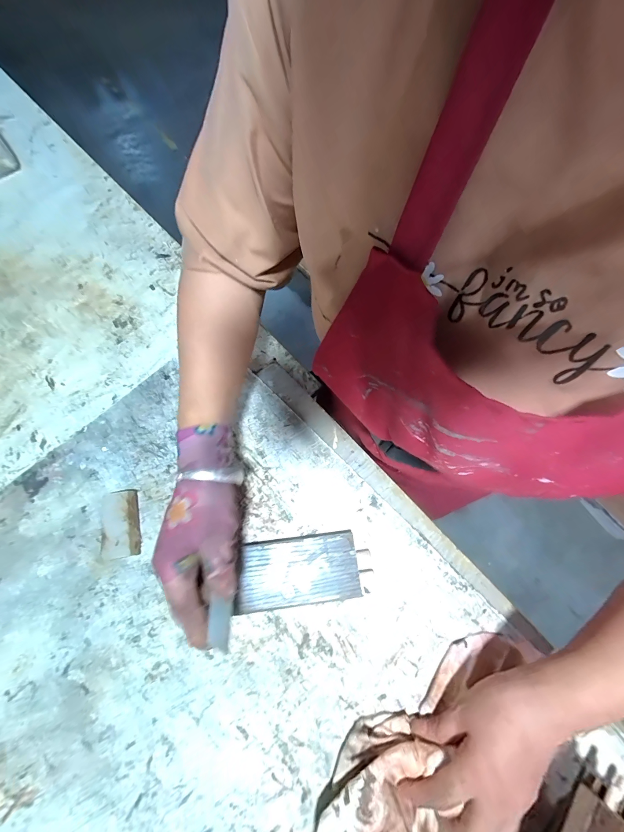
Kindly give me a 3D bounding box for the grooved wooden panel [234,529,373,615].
[{"bbox_3d":[-0.010,0.167,0.339,0.139,0.018,0.068,-4,71,-3],"label":"grooved wooden panel"}]

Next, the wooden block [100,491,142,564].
[{"bbox_3d":[-0.209,0.118,0.340,0.036,0.019,0.070,-15,72,-6],"label":"wooden block"}]

